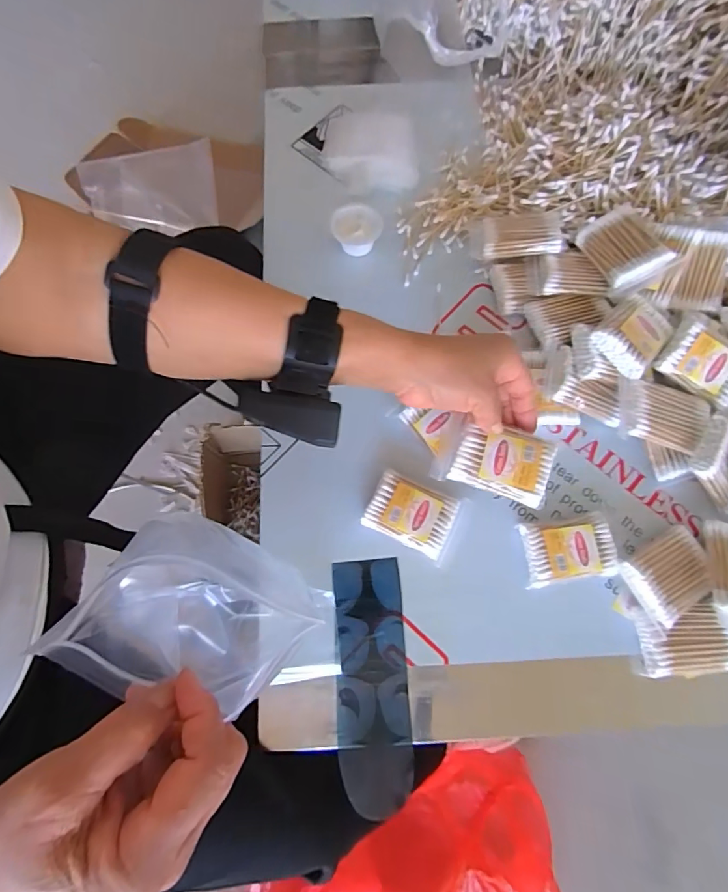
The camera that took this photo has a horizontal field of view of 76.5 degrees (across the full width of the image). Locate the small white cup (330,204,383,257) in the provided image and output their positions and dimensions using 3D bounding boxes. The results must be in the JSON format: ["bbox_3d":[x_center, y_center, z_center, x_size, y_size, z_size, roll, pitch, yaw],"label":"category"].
[{"bbox_3d":[-0.008,-0.233,0.502,0.052,0.025,0.054,0,73,0],"label":"small white cup"}]

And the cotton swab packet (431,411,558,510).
[{"bbox_3d":[0.104,0.011,0.369,0.087,0.014,0.053,16,74,5],"label":"cotton swab packet"}]

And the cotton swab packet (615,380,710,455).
[{"bbox_3d":[0.266,-0.027,0.417,0.080,0.020,0.056,14,82,-4],"label":"cotton swab packet"}]

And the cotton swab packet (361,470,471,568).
[{"bbox_3d":[0.047,0.063,0.423,0.083,0.022,0.059,27,75,8],"label":"cotton swab packet"}]

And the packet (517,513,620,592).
[{"bbox_3d":[0.180,0.093,0.411,0.078,0.023,0.053,-7,73,-2],"label":"packet"}]

